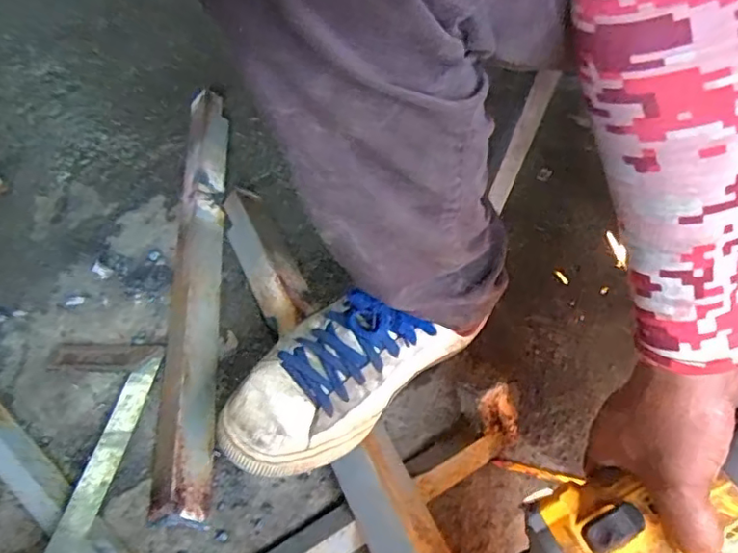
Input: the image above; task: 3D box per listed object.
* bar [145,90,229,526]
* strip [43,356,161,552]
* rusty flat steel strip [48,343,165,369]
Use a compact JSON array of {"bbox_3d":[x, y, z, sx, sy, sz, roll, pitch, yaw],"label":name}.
[{"bbox_3d":[-0.187,-0.016,0.639,0.053,0.039,0.527,-6,53,-1],"label":"bar"},{"bbox_3d":[-0.225,0.160,0.491,0.027,0.009,0.234,5,39,0],"label":"strip"},{"bbox_3d":[-0.266,0.079,0.588,0.113,0.009,0.030,0,46,11],"label":"rusty flat steel strip"}]

